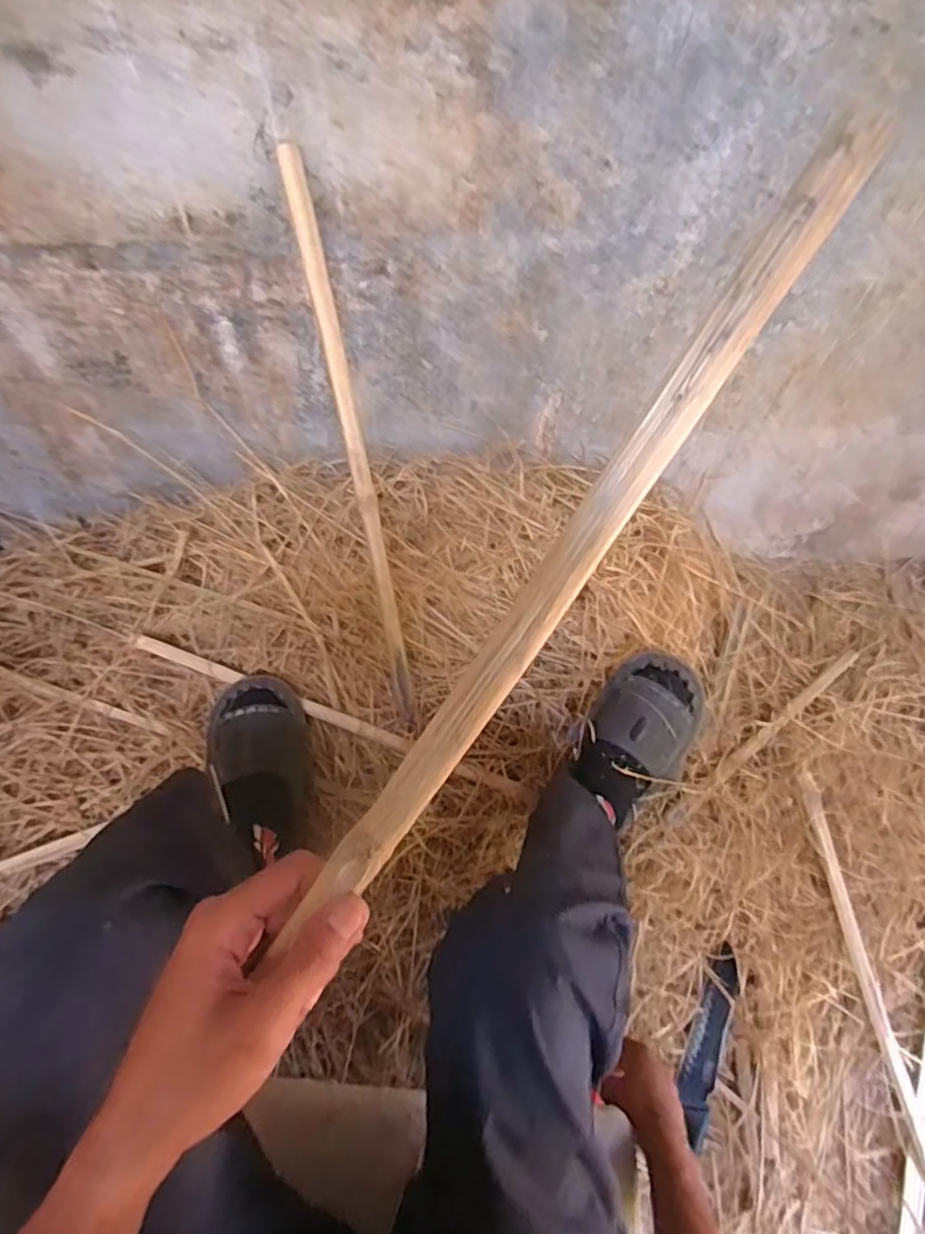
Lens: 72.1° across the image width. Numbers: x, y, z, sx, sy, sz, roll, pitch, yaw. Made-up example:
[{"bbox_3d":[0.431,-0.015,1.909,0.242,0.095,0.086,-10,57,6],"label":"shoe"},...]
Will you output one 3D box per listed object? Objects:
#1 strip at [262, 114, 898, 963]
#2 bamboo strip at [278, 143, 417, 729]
[{"bbox_3d":[0.032,-0.006,0.261,0.020,0.011,0.383,38,105,18],"label":"strip"},{"bbox_3d":[-0.119,-0.144,0.766,0.024,0.685,0.018,-14,29,-10],"label":"bamboo strip"}]

